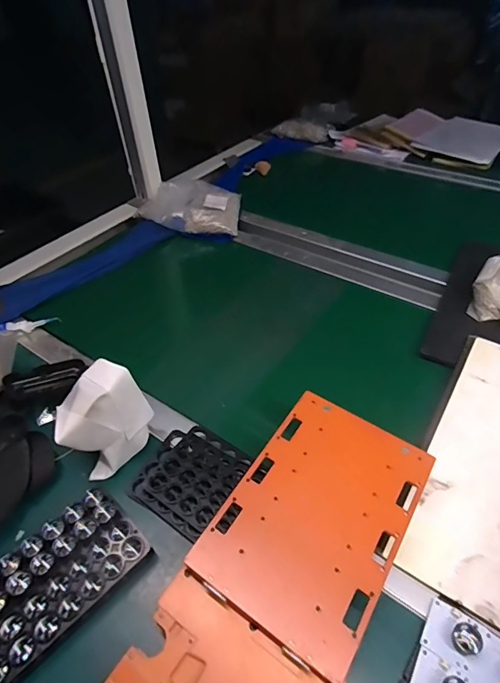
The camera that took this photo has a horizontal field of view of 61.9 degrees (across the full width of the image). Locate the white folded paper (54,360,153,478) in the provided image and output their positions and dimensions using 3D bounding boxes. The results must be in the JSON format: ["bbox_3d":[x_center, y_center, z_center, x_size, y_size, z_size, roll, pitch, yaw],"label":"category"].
[{"bbox_3d":[-0.178,0.093,0.493,0.078,0.111,0.095,20,49,23],"label":"white folded paper"}]

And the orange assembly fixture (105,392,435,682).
[{"bbox_3d":[0.003,0.241,0.357,0.172,0.023,0.453,21,54,23],"label":"orange assembly fixture"}]

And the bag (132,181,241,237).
[{"bbox_3d":[-0.143,-0.315,0.971,0.251,0.053,0.187,3,44,7],"label":"bag"}]

